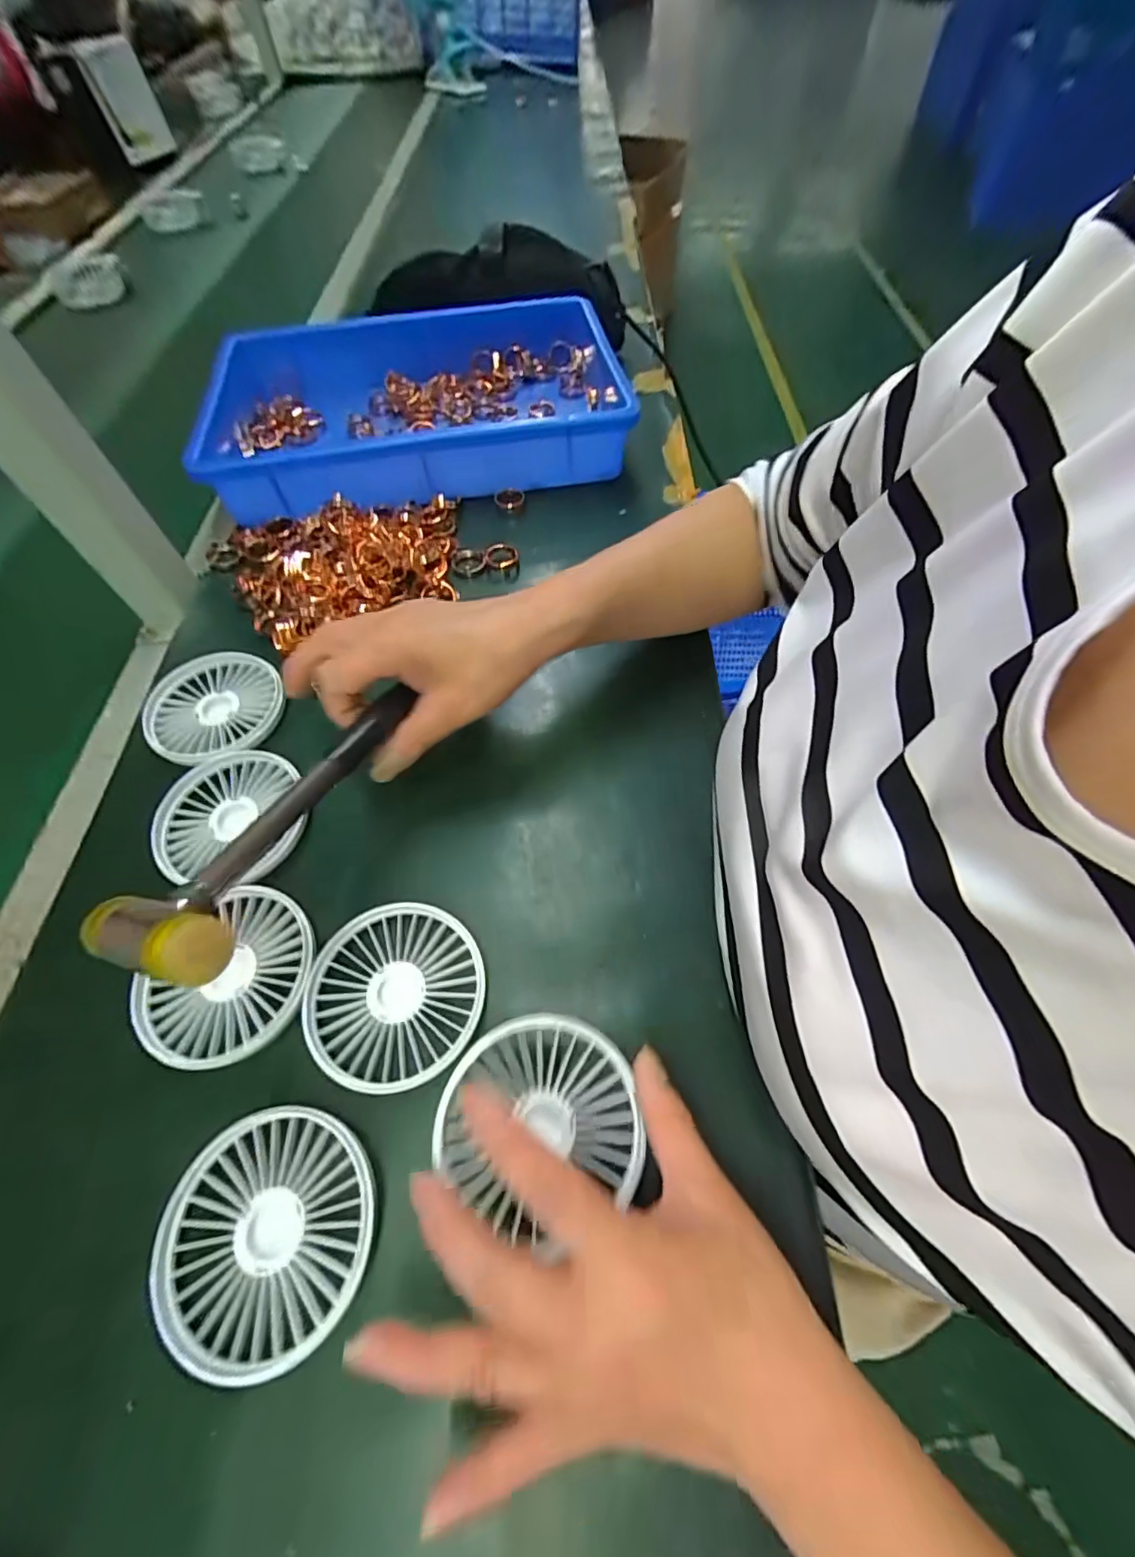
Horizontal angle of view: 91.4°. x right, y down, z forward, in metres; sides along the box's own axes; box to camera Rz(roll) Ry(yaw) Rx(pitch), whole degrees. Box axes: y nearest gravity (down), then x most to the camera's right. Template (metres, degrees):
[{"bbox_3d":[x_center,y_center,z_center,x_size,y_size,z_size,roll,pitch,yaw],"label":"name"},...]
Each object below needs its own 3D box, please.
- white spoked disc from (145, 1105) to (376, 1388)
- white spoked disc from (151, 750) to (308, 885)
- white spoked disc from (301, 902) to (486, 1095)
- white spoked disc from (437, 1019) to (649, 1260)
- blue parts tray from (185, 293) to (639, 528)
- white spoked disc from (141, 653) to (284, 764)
[{"bbox_3d":[-0.128,0.193,0.236,0.088,0.010,0.086,-1,60,1],"label":"white spoked disc"},{"bbox_3d":[-0.204,0.022,0.337,0.085,0.011,0.080,-1,60,1],"label":"white spoked disc"},{"bbox_3d":[-0.088,0.110,0.286,0.086,0.012,0.086,-1,60,1],"label":"white spoked disc"},{"bbox_3d":[-0.012,0.149,0.241,0.085,0.021,0.079,-1,60,1],"label":"white spoked disc"},{"bbox_3d":[-0.137,-0.362,0.532,0.368,0.066,0.251,-11,60,-4],"label":"blue parts tray"},{"bbox_3d":[-0.241,-0.048,0.378,0.089,0.012,0.088,-7,60,-3],"label":"white spoked disc"}]

